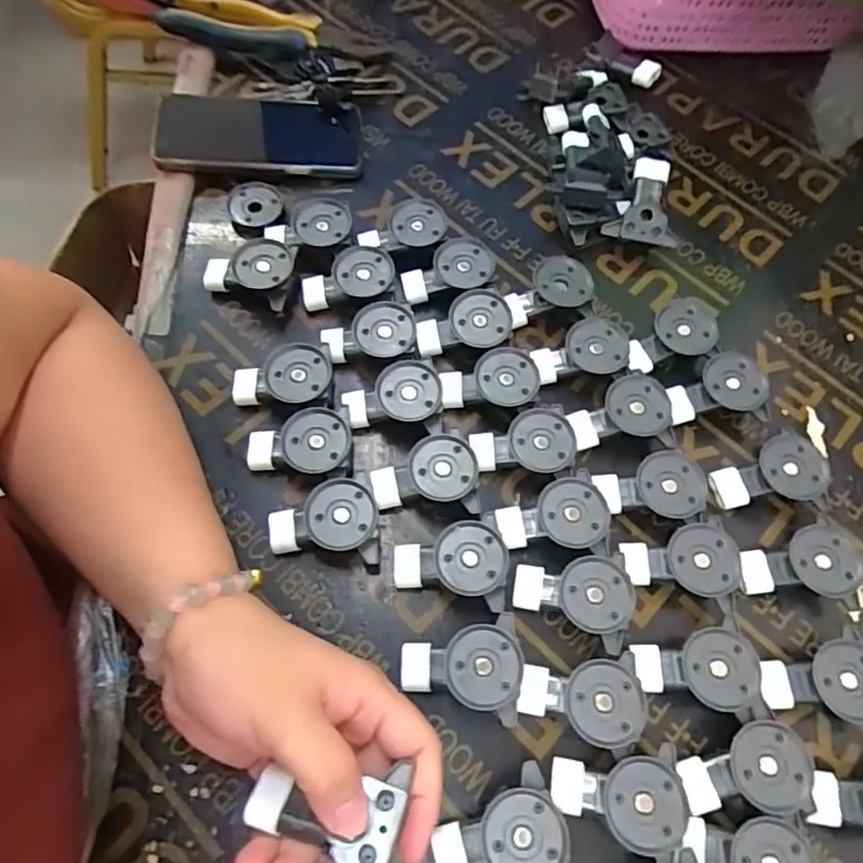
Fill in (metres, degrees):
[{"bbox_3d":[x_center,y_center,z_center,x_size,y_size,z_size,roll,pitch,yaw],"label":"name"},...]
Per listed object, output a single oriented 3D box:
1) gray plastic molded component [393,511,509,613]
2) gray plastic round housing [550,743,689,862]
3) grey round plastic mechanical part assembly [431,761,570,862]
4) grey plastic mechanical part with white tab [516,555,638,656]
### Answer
[{"bbox_3d":[0.011,0.079,0.371,0.065,0.029,0.053,-1,66,-4],"label":"gray plastic molded component"},{"bbox_3d":[0.098,0.192,0.325,0.064,0.028,0.053,12,66,2],"label":"gray plastic round housing"},{"bbox_3d":[0.035,0.203,0.317,0.064,0.028,0.052,-1,66,-4],"label":"grey round plastic mechanical part assembly"},{"bbox_3d":[0.083,0.102,0.365,0.065,0.028,0.052,3,66,-2],"label":"grey plastic mechanical part with white tab"}]

